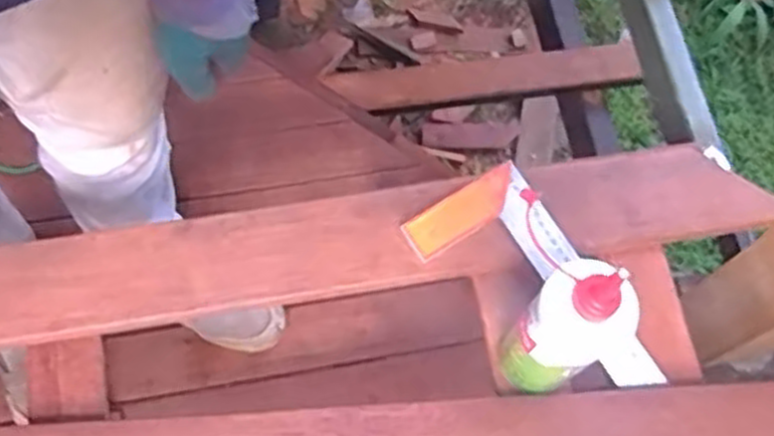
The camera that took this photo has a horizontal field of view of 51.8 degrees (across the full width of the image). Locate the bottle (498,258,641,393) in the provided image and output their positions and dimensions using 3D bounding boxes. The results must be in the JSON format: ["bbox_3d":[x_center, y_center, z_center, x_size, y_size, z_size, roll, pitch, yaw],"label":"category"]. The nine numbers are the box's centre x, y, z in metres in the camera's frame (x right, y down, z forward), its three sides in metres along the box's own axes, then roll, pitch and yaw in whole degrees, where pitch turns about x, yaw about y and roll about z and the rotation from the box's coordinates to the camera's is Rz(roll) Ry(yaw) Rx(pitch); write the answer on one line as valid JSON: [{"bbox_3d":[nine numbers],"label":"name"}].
[{"bbox_3d":[0.133,0.083,0.594,0.063,0.203,0.065,1,69,-2],"label":"bottle"}]

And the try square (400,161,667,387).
[{"bbox_3d":[0.128,0.069,0.703,0.124,0.026,0.233,-31,73,-13],"label":"try square"}]

